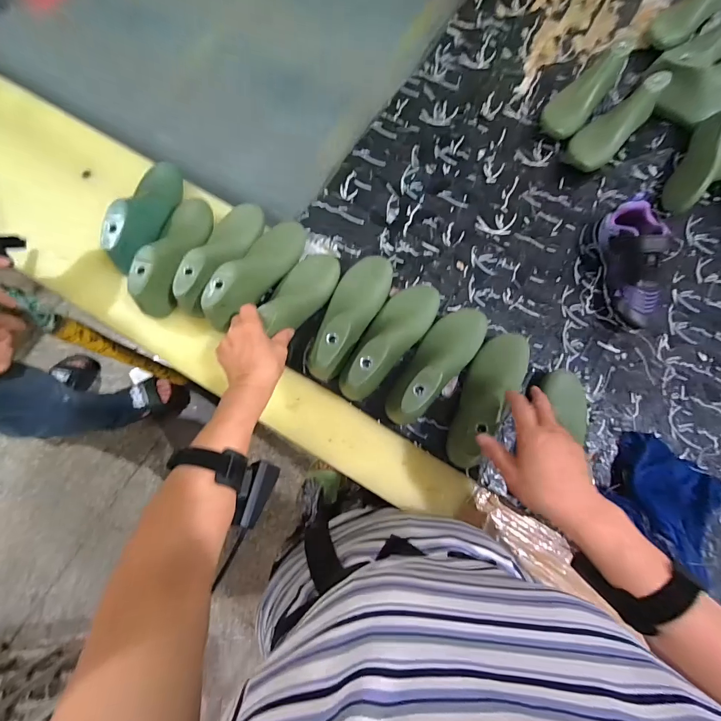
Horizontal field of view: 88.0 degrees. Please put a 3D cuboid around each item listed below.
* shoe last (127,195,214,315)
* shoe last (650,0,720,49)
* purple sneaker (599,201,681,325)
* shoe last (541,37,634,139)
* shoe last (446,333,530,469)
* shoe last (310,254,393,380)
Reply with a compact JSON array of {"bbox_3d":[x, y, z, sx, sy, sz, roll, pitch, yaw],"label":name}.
[{"bbox_3d":[-0.281,-0.163,0.560,0.065,0.085,0.201,11,61,1],"label":"shoe last"},{"bbox_3d":[0.623,-0.666,0.702,0.189,0.077,0.073,-43,81,-11],"label":"shoe last"},{"bbox_3d":[0.405,-0.143,0.558,0.073,0.078,0.190,7,75,0],"label":"purple sneaker"},{"bbox_3d":[0.386,-0.467,0.649,0.073,0.077,0.185,35,77,7],"label":"shoe last"},{"bbox_3d":[0.173,0.042,0.494,0.067,0.071,0.193,31,64,6],"label":"shoe last"},{"bbox_3d":[-0.018,-0.071,0.526,0.069,0.087,0.199,28,76,6],"label":"shoe last"}]

